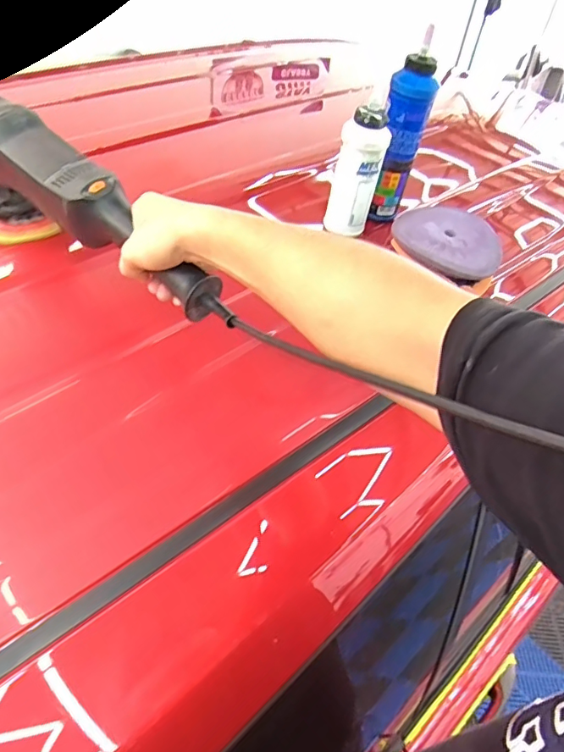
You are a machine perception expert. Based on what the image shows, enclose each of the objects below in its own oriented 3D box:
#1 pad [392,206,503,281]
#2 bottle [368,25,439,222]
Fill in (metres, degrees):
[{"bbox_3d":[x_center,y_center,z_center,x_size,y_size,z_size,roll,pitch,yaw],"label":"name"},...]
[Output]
[{"bbox_3d":[0.220,-0.181,0.662,0.140,0.025,0.129,23,49,14],"label":"pad"},{"bbox_3d":[0.161,-0.327,0.689,0.052,0.219,0.052,4,47,-4],"label":"bottle"}]

